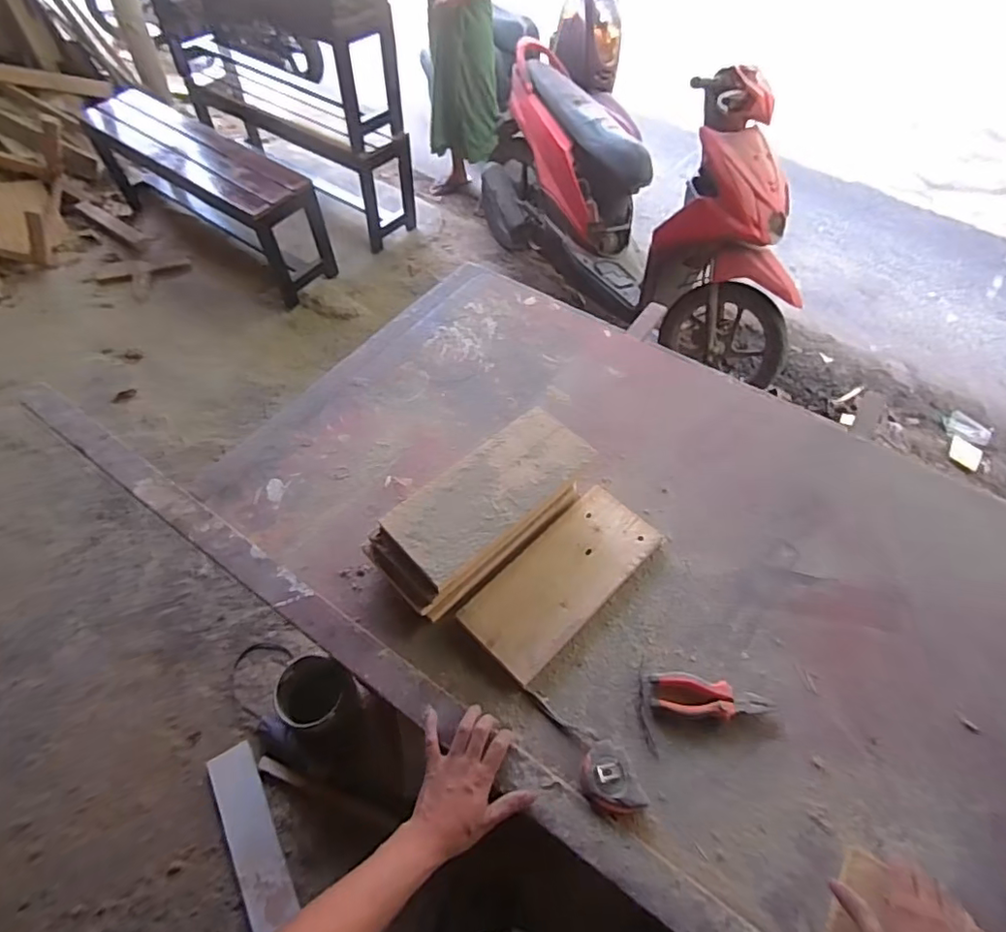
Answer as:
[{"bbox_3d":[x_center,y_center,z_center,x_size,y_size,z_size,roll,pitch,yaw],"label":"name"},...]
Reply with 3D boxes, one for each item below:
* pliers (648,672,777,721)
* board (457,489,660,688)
[{"bbox_3d":[0.275,0.314,0.756,0.160,0.024,0.055,12,56,6],"label":"pliers"},{"bbox_3d":[0.088,0.168,0.860,0.148,0.029,0.315,39,60,24],"label":"board"}]

